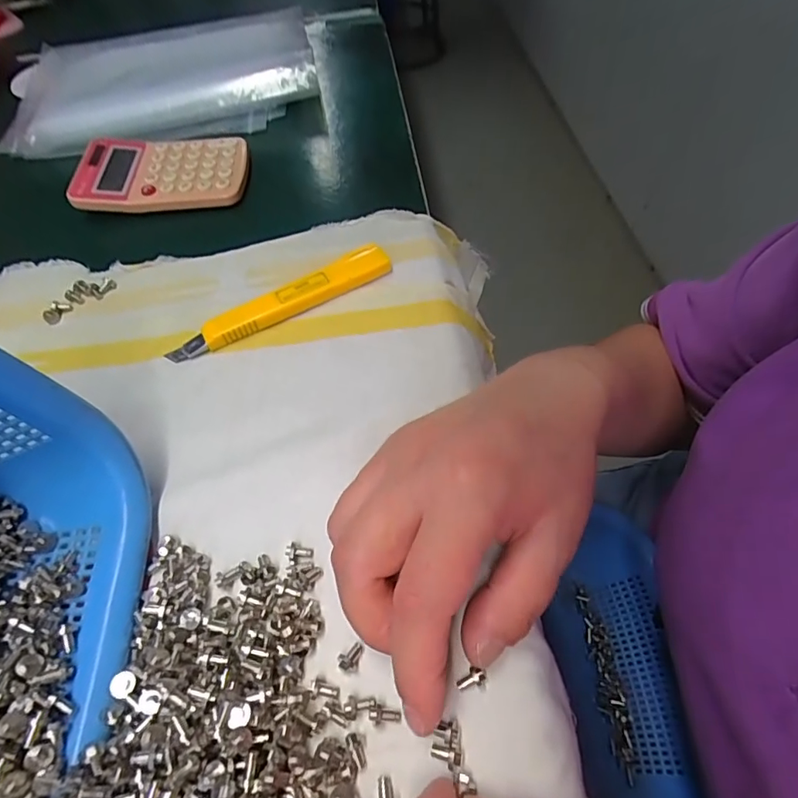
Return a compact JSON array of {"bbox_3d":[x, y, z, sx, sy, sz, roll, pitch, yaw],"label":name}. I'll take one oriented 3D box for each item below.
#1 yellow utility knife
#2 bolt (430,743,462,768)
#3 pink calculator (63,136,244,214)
[{"bbox_3d":[-0.065,-0.054,0.273,0.130,0.017,0.016,-27,58,-13],"label":"yellow utility knife"},{"bbox_3d":[0.016,0.119,0.163,0.010,0.004,0.005,6,57,6],"label":"bolt"},{"bbox_3d":[-0.171,-0.165,0.353,0.118,0.013,0.075,-4,56,2],"label":"pink calculator"}]

